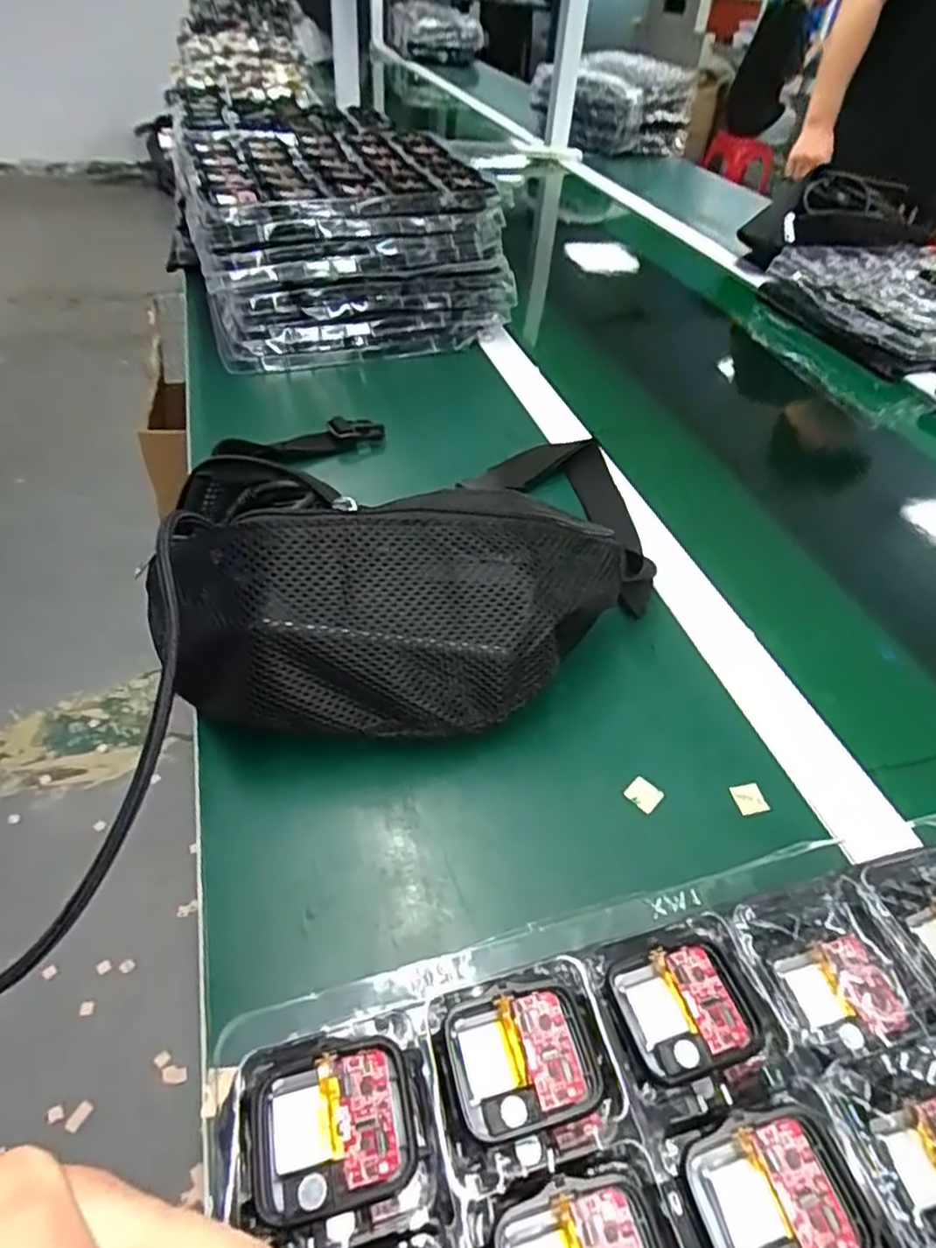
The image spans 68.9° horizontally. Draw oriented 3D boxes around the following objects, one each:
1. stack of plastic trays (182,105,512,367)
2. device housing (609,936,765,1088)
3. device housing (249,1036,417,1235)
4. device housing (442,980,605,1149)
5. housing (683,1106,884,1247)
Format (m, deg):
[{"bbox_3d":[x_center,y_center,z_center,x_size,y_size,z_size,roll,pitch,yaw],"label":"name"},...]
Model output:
[{"bbox_3d":[-0.142,-0.415,0.747,0.302,0.160,0.277,-14,48,-18],"label":"stack of plastic trays"},{"bbox_3d":[0.070,0.122,0.218,0.041,0.006,0.037,-10,47,-14],"label":"device housing"},{"bbox_3d":[-0.038,0.140,0.189,0.043,0.009,0.037,-9,47,-14],"label":"device housing"},{"bbox_3d":[0.017,0.130,0.205,0.043,0.004,0.037,-9,47,-14],"label":"device housing"},{"bbox_3d":[0.084,0.156,0.183,0.041,0.010,0.037,-8,46,-13],"label":"housing"}]

